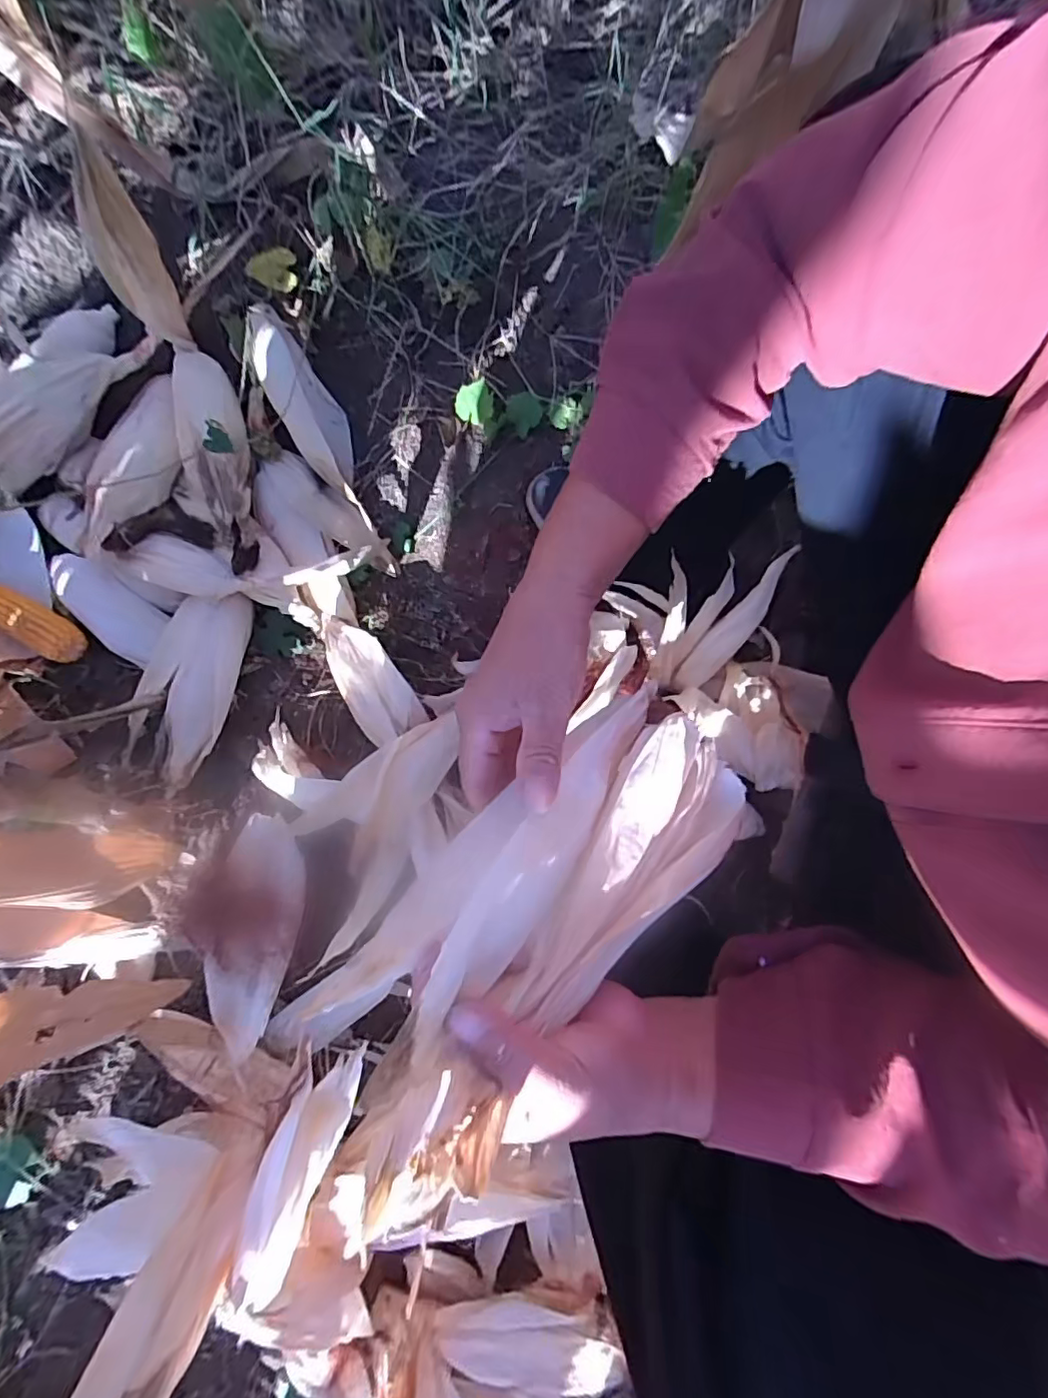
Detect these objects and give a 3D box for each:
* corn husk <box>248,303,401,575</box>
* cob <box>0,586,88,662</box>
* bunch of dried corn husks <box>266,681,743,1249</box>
[{"bbox_3d":[-0.232,-0.293,0.672,0.071,0.062,0.313,-23,99,-5],"label":"corn husk"},{"bbox_3d":[-0.561,-0.090,0.654,0.142,0.037,0.045,28,81,4],"label":"cob"},{"bbox_3d":[0.011,0.094,0.279,0.248,0.049,0.096,-40,83,-26],"label":"bunch of dried corn husks"}]

